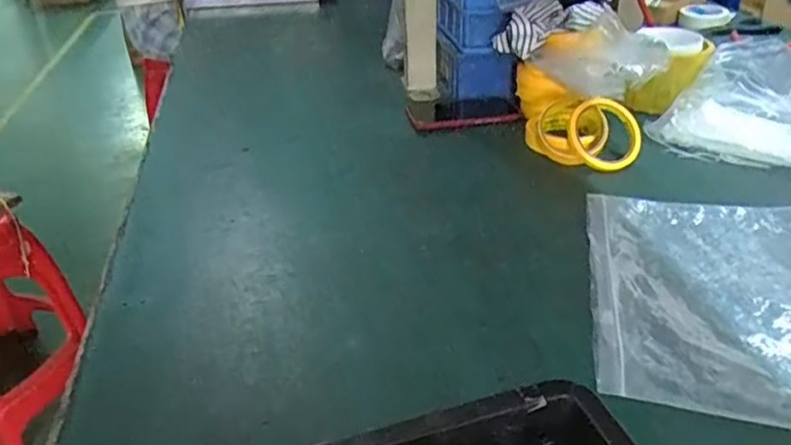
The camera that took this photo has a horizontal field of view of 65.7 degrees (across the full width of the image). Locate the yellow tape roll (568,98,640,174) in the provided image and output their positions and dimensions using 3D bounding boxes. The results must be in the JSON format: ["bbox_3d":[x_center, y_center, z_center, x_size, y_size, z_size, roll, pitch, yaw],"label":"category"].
[{"bbox_3d":[0.266,-0.113,0.782,0.090,0.096,0.018,7,-11,1],"label":"yellow tape roll"}]

